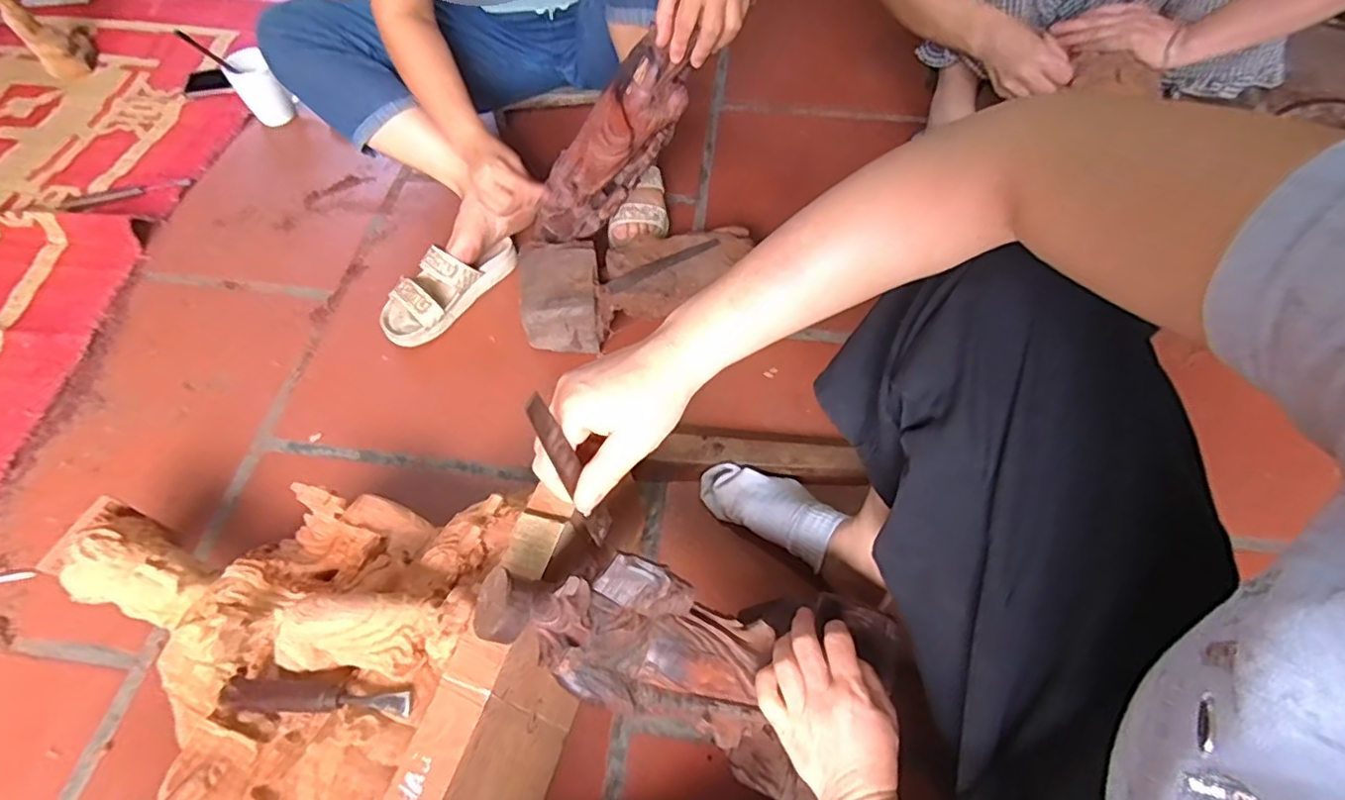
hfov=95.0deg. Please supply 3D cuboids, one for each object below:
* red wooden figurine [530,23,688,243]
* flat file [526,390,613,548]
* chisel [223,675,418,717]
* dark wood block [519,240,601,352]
[{"bbox_3d":[-0.073,-0.308,0.778,0.099,0.303,0.078,20,55,-26],"label":"red wooden figurine"},{"bbox_3d":[-0.062,0.046,0.386,0.004,0.140,0.019,15,52,29],"label":"flat file"},{"bbox_3d":[-0.286,0.240,0.494,0.163,0.033,0.024,6,59,1],"label":"chisel"},{"bbox_3d":[-0.151,-0.140,0.848,0.101,0.102,0.136,-5,58,-3],"label":"dark wood block"}]

